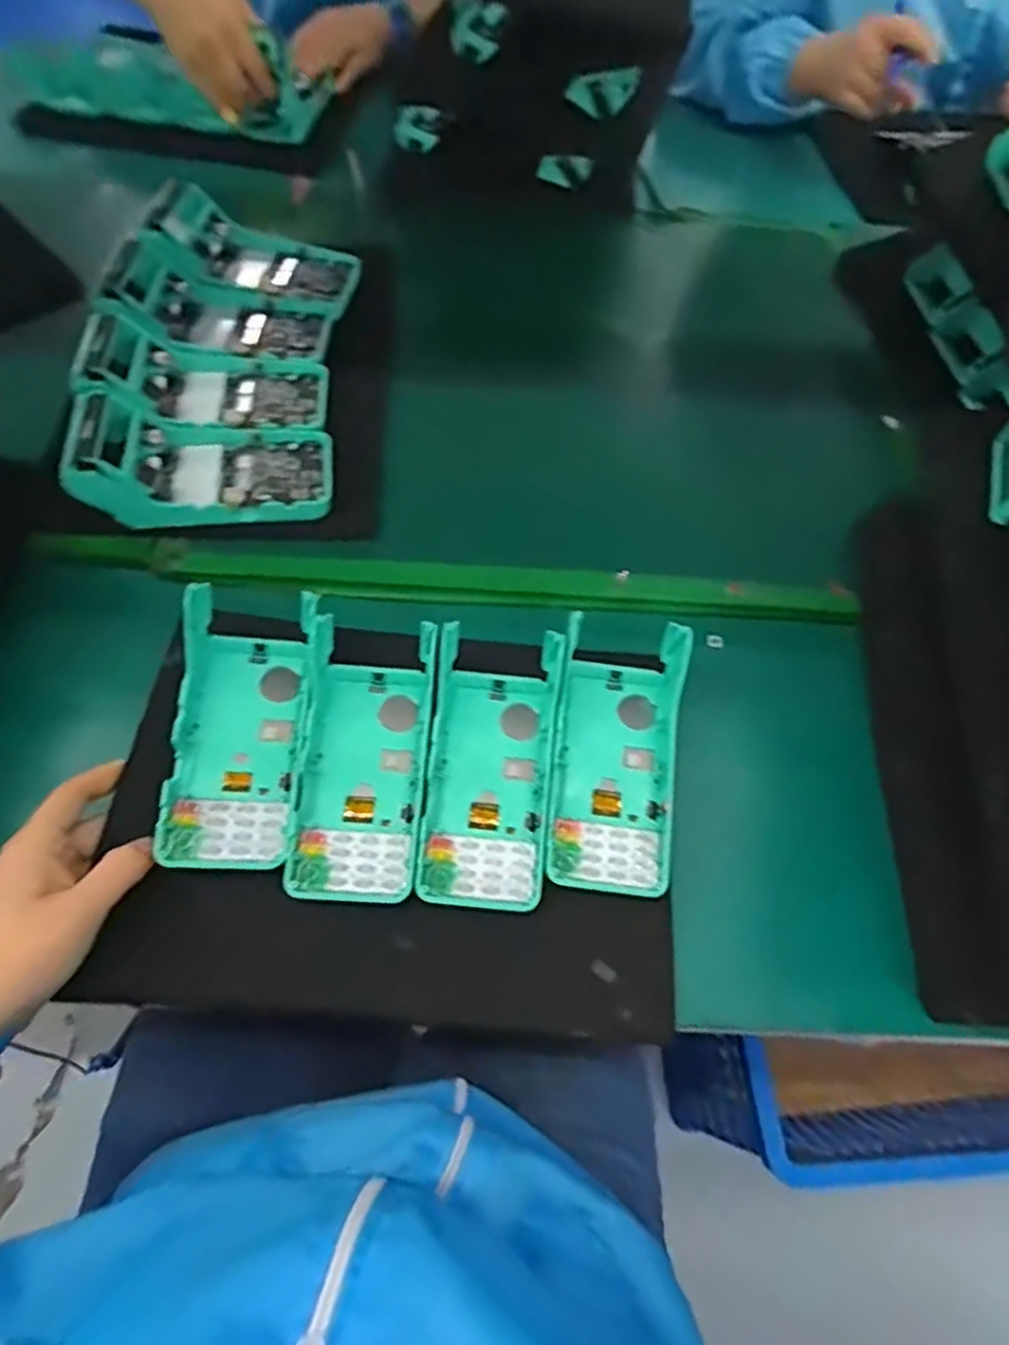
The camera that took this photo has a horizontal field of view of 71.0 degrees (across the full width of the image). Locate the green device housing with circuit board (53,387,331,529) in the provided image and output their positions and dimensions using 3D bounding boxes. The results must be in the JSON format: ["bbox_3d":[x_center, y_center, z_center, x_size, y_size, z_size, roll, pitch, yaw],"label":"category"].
[{"bbox_3d":[-0.211,-0.156,0.508,0.162,0.064,0.081,-6,64,-6],"label":"green device housing with circuit board"}]

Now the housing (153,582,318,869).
[{"bbox_3d":[-0.163,0.033,0.439,0.083,0.053,0.173,3,63,-1],"label":"housing"}]

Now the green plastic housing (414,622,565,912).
[{"bbox_3d":[-0.009,0.052,0.437,0.075,0.045,0.174,6,63,0],"label":"green plastic housing"}]

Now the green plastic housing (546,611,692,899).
[{"bbox_3d":[0.074,0.043,0.448,0.077,0.040,0.183,8,63,1],"label":"green plastic housing"}]

